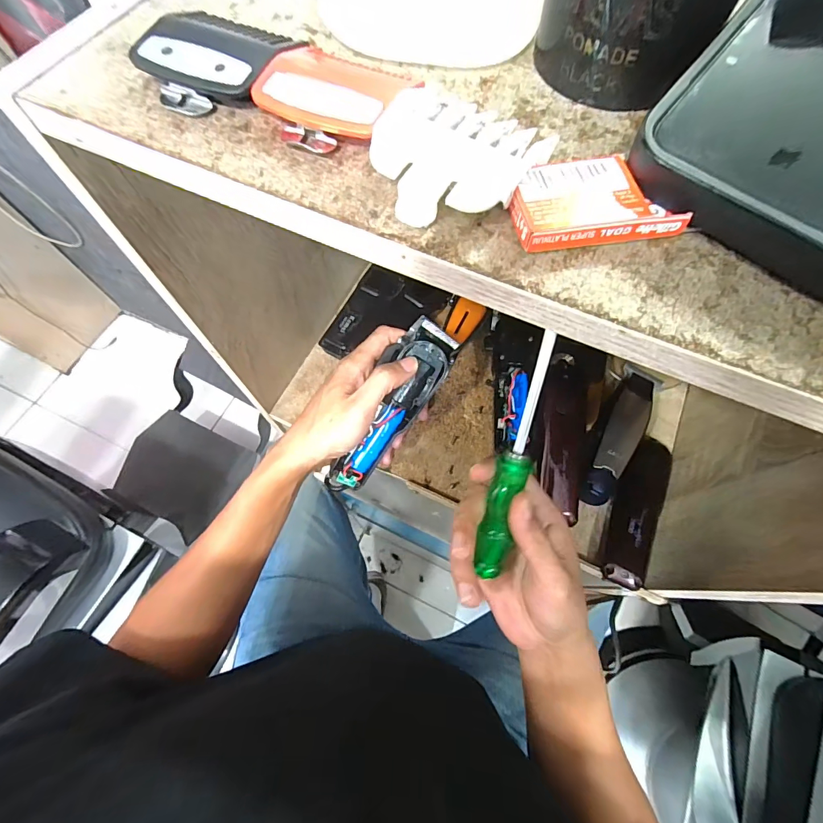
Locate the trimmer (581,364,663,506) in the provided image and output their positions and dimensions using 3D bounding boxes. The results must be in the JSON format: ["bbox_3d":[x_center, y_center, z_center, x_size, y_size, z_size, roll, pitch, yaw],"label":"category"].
[{"bbox_3d":[0.195,0.023,0.387,0.036,0.032,0.130,24,70,9],"label":"trimmer"}]

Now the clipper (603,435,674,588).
[{"bbox_3d":[0.206,0.085,0.377,0.046,0.027,0.143,24,70,9],"label":"clipper"}]

